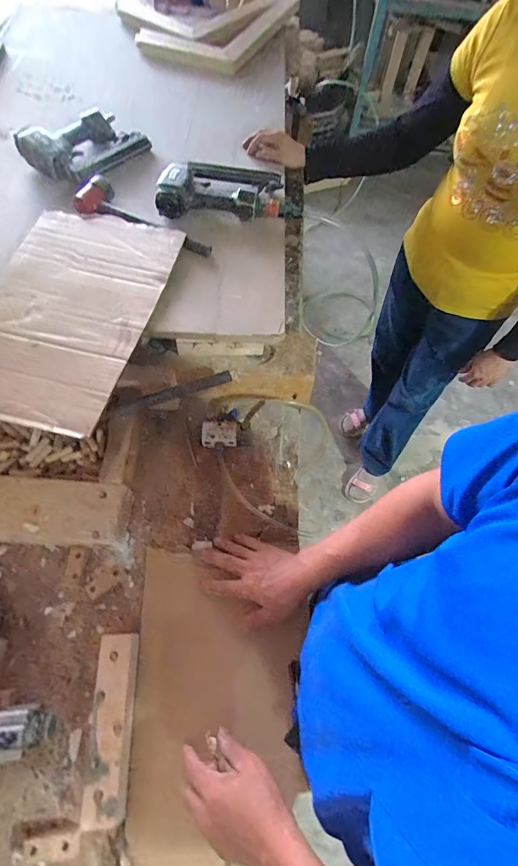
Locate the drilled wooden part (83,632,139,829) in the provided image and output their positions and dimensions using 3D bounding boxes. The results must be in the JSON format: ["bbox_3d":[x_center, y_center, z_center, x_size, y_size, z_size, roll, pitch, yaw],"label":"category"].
[{"bbox_3d":[-0.198,0.395,0.529,0.050,0.046,0.207,-2,63,-3],"label":"drilled wooden part"}]

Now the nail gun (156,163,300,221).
[{"bbox_3d":[-0.063,-0.502,0.803,0.283,0.081,0.153,-1,63,-3],"label":"nail gun"}]

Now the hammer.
[{"bbox_3d":[-0.231,-0.415,0.748,0.295,0.036,0.092,31,66,13],"label":"hammer"}]

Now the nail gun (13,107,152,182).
[{"bbox_3d":[-0.377,-0.641,0.852,0.171,0.065,0.243,36,67,15],"label":"nail gun"}]

